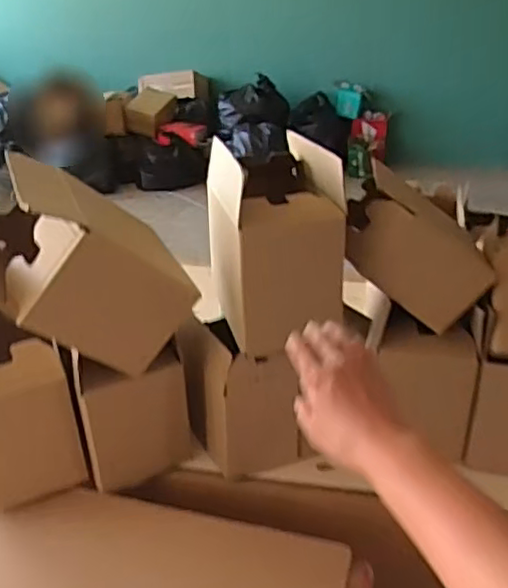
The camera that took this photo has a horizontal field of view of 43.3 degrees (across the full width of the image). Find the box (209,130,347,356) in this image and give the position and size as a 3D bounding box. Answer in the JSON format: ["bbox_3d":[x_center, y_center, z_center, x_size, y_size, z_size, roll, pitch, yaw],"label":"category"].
[{"bbox_3d":[0.023,-0.080,0.840,0.139,0.195,0.245,-5,27,-11],"label":"box"}]

